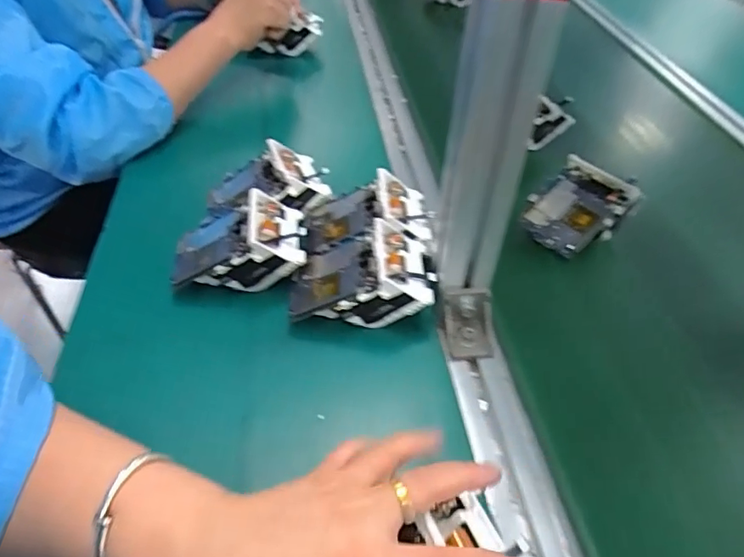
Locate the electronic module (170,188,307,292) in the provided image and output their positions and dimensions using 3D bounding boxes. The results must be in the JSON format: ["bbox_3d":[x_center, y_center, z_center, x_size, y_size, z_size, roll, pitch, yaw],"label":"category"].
[{"bbox_3d":[-0.119,-0.029,0.463,0.115,0.054,0.078,-2,46,-5],"label":"electronic module"}]

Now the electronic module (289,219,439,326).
[{"bbox_3d":[-0.010,0.003,0.435,0.113,0.048,0.075,-20,43,18],"label":"electronic module"}]

